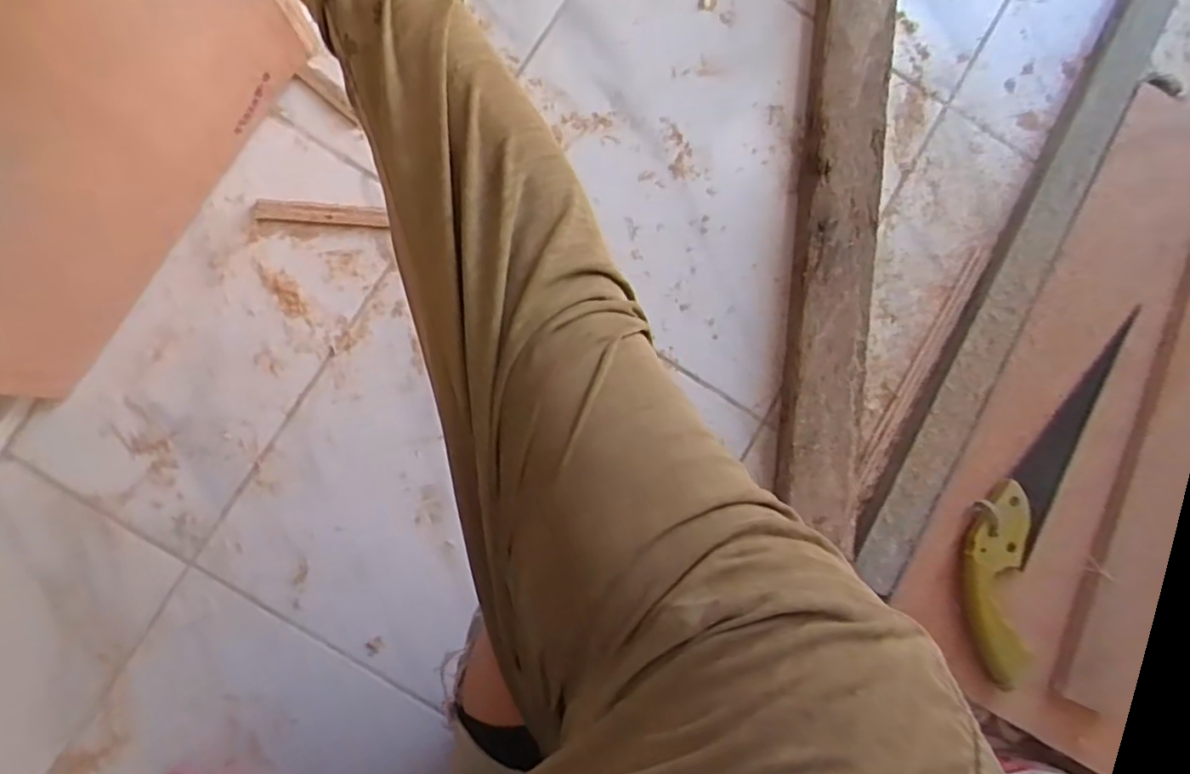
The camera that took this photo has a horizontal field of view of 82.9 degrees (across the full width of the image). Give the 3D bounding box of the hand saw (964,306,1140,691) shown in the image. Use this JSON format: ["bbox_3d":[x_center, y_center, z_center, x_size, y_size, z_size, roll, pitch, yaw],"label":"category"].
[{"bbox_3d":[0.436,0.101,0.672,0.093,0.030,0.377,20,84,-3],"label":"hand saw"}]

